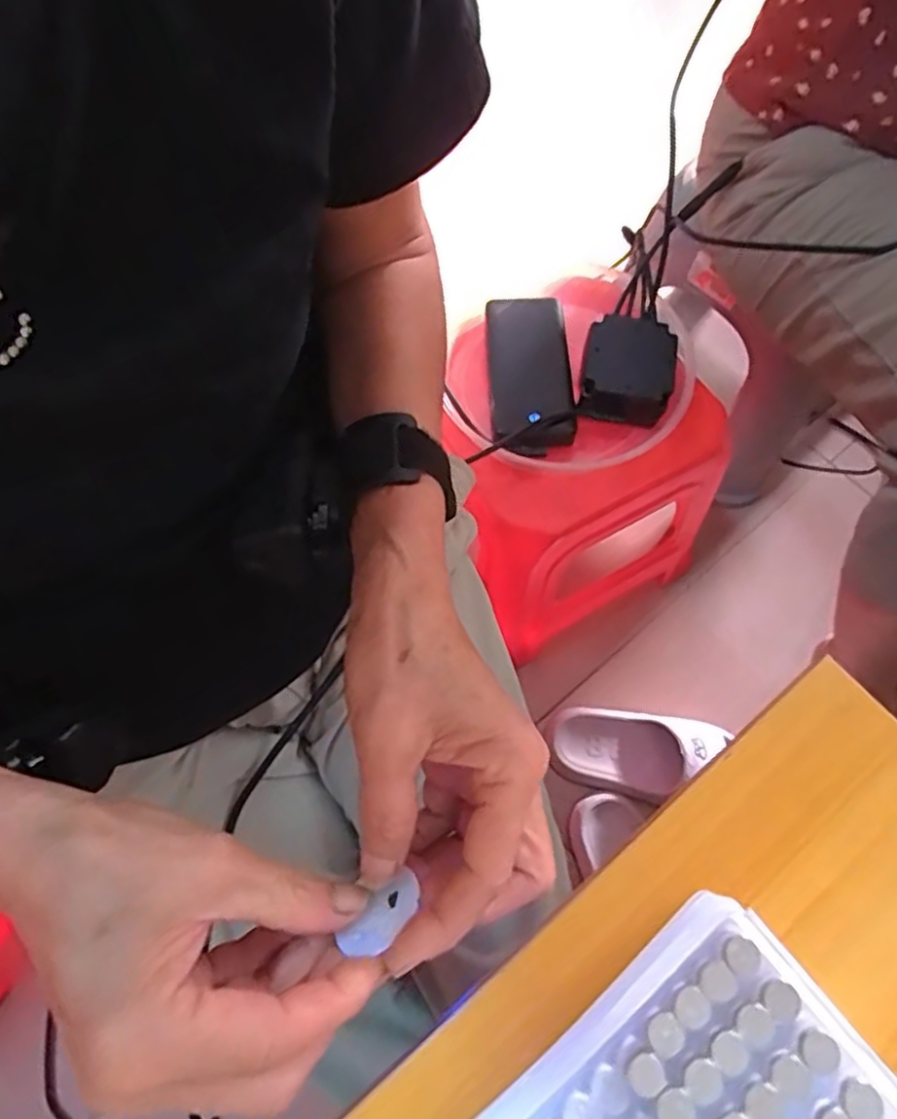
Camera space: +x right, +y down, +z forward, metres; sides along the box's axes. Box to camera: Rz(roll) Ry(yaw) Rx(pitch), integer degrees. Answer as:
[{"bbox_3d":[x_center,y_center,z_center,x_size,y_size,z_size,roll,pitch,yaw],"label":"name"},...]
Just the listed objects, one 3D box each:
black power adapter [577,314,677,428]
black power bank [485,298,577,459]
[{"bbox_3d":[0.154,-0.164,0.591,0.071,0.034,0.087,11,67,6],"label":"black power adapter"},{"bbox_3d":[0.072,-0.166,0.607,0.070,0.026,0.159,-3,66,0],"label":"black power bank"}]

